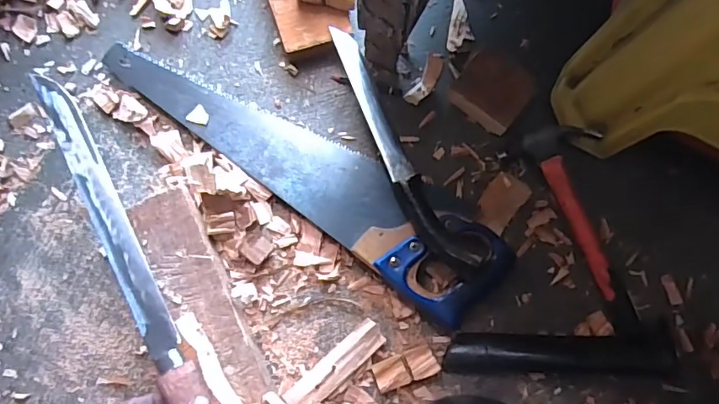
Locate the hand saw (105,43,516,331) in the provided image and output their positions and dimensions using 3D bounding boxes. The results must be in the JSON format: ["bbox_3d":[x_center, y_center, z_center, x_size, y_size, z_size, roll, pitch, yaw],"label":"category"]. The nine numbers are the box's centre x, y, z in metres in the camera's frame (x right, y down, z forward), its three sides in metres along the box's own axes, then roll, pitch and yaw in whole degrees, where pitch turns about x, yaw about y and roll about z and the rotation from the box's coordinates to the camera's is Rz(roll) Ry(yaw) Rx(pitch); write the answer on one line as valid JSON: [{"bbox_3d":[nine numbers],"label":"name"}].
[{"bbox_3d":[-0.069,-0.042,0.533,0.481,0.040,0.109,32,83,6],"label":"hand saw"}]

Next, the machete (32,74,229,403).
[{"bbox_3d":[-0.202,0.061,0.468,0.064,0.026,0.421,-33,79,-4],"label":"machete"}]

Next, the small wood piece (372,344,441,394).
[{"bbox_3d":[0.046,0.169,0.505,0.064,0.020,0.029,-20,81,-2],"label":"small wood piece"}]

